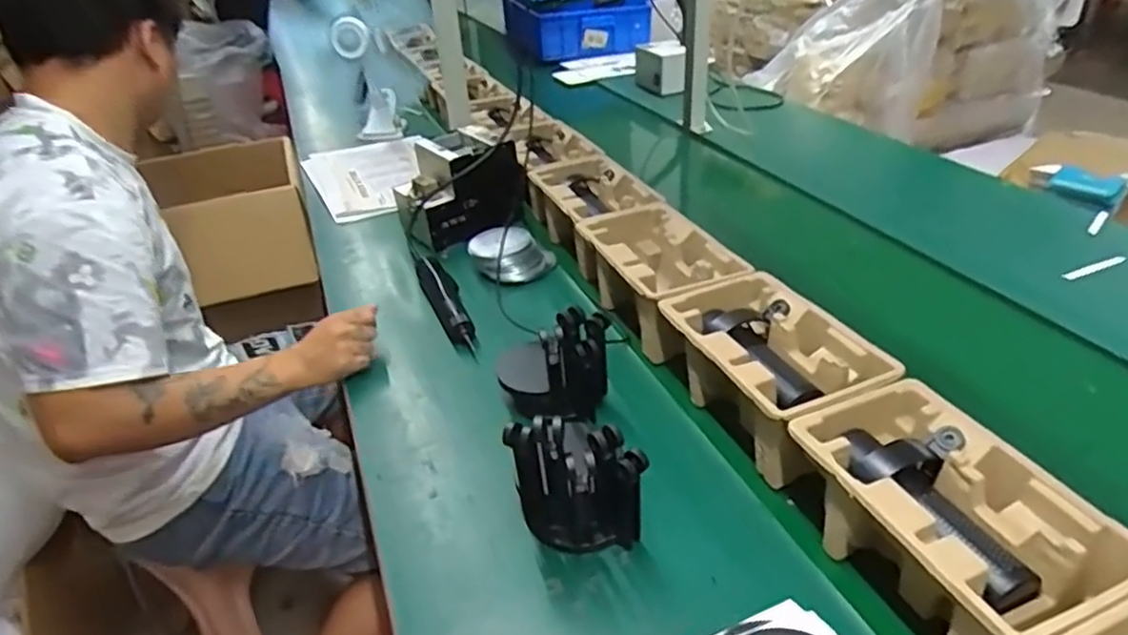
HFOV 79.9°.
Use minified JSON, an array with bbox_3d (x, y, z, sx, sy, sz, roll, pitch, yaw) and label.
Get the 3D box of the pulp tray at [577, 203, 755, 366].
[{"bbox_3d":[0.127,-0.063,0.928,0.150,0.113,0.267,-15,39,-15],"label":"pulp tray"}]

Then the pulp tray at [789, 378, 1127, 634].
[{"bbox_3d":[0.306,0.166,0.550,0.143,0.097,0.231,-17,39,-17],"label":"pulp tray"}]

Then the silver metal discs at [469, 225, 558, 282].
[{"bbox_3d":[-0.079,-0.103,1.058,0.120,0.062,0.109,-18,40,-19],"label":"silver metal discs"}]

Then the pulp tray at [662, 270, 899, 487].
[{"bbox_3d":[0.221,0.059,0.736,0.151,0.123,0.227,-16,39,-16],"label":"pulp tray"}]

